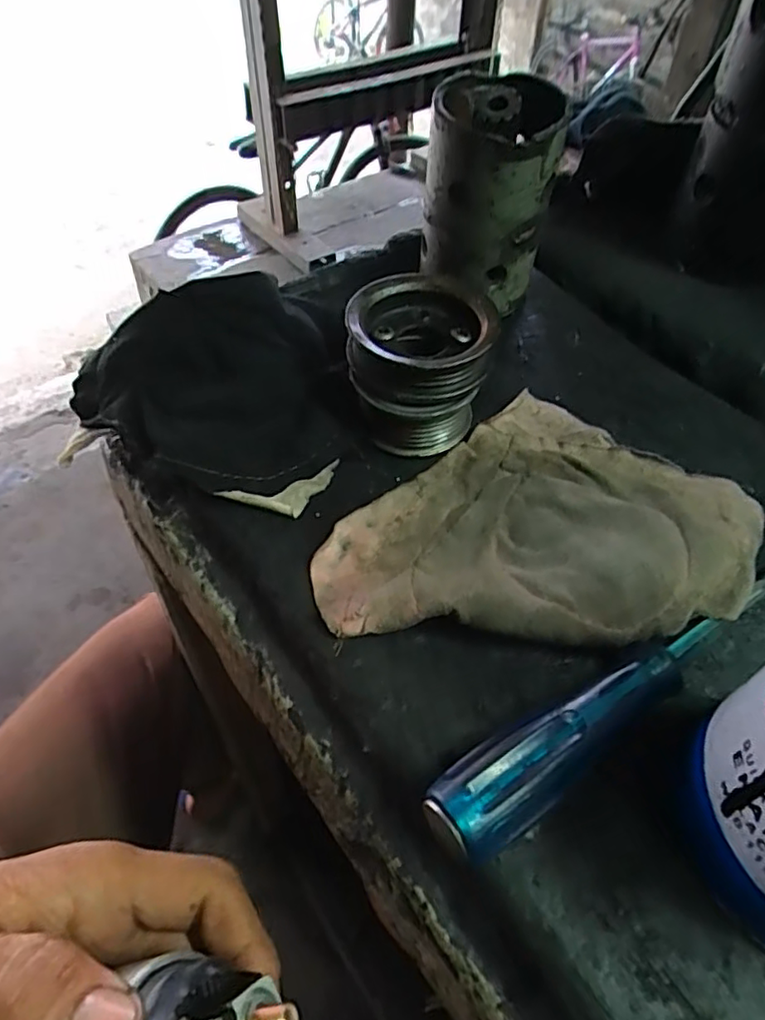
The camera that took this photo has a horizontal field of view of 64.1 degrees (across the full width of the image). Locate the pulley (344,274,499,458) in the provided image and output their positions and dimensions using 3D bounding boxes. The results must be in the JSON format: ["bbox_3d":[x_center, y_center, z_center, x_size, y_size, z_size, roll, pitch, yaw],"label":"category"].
[{"bbox_3d":[0.018,-0.075,0.307,0.067,0.053,0.071,-1,51,-2],"label":"pulley"}]

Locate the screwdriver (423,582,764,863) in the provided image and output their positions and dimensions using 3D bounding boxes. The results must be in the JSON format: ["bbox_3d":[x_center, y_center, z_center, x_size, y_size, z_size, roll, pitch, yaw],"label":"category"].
[{"bbox_3d":[0.088,0.065,0.216,0.168,0.025,0.025,-27,57,-21],"label":"screwdriver"}]

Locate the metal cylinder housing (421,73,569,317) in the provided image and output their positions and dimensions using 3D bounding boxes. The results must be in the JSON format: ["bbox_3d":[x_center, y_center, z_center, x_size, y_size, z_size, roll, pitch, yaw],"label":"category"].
[{"bbox_3d":[0.057,-0.168,0.335,0.067,0.114,0.063,9,52,6],"label":"metal cylinder housing"}]

